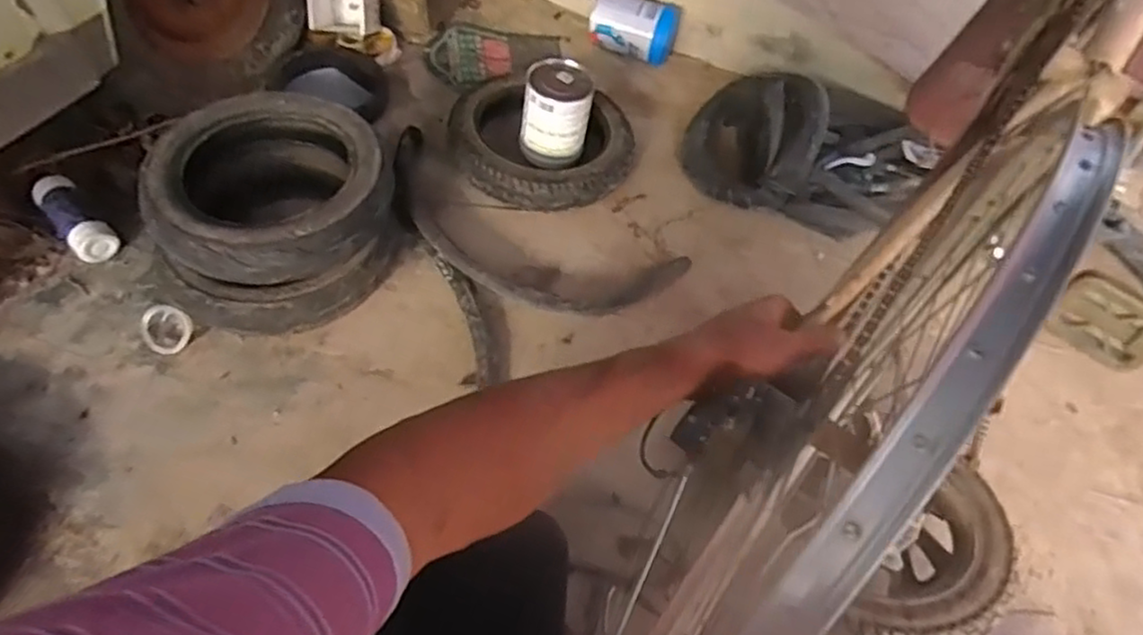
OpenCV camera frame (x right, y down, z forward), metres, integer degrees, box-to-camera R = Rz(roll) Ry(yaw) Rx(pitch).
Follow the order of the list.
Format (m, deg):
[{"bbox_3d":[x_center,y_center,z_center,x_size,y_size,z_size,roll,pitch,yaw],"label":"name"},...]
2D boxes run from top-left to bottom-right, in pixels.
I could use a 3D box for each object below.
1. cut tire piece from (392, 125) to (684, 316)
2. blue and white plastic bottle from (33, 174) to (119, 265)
[{"bbox_3d":[-0.100,-0.149,1.244,0.584,0.065,0.248,23,55,13],"label":"cut tire piece"},{"bbox_3d":[-0.813,-0.168,1.128,0.164,0.066,0.065,47,62,7],"label":"blue and white plastic bottle"}]

